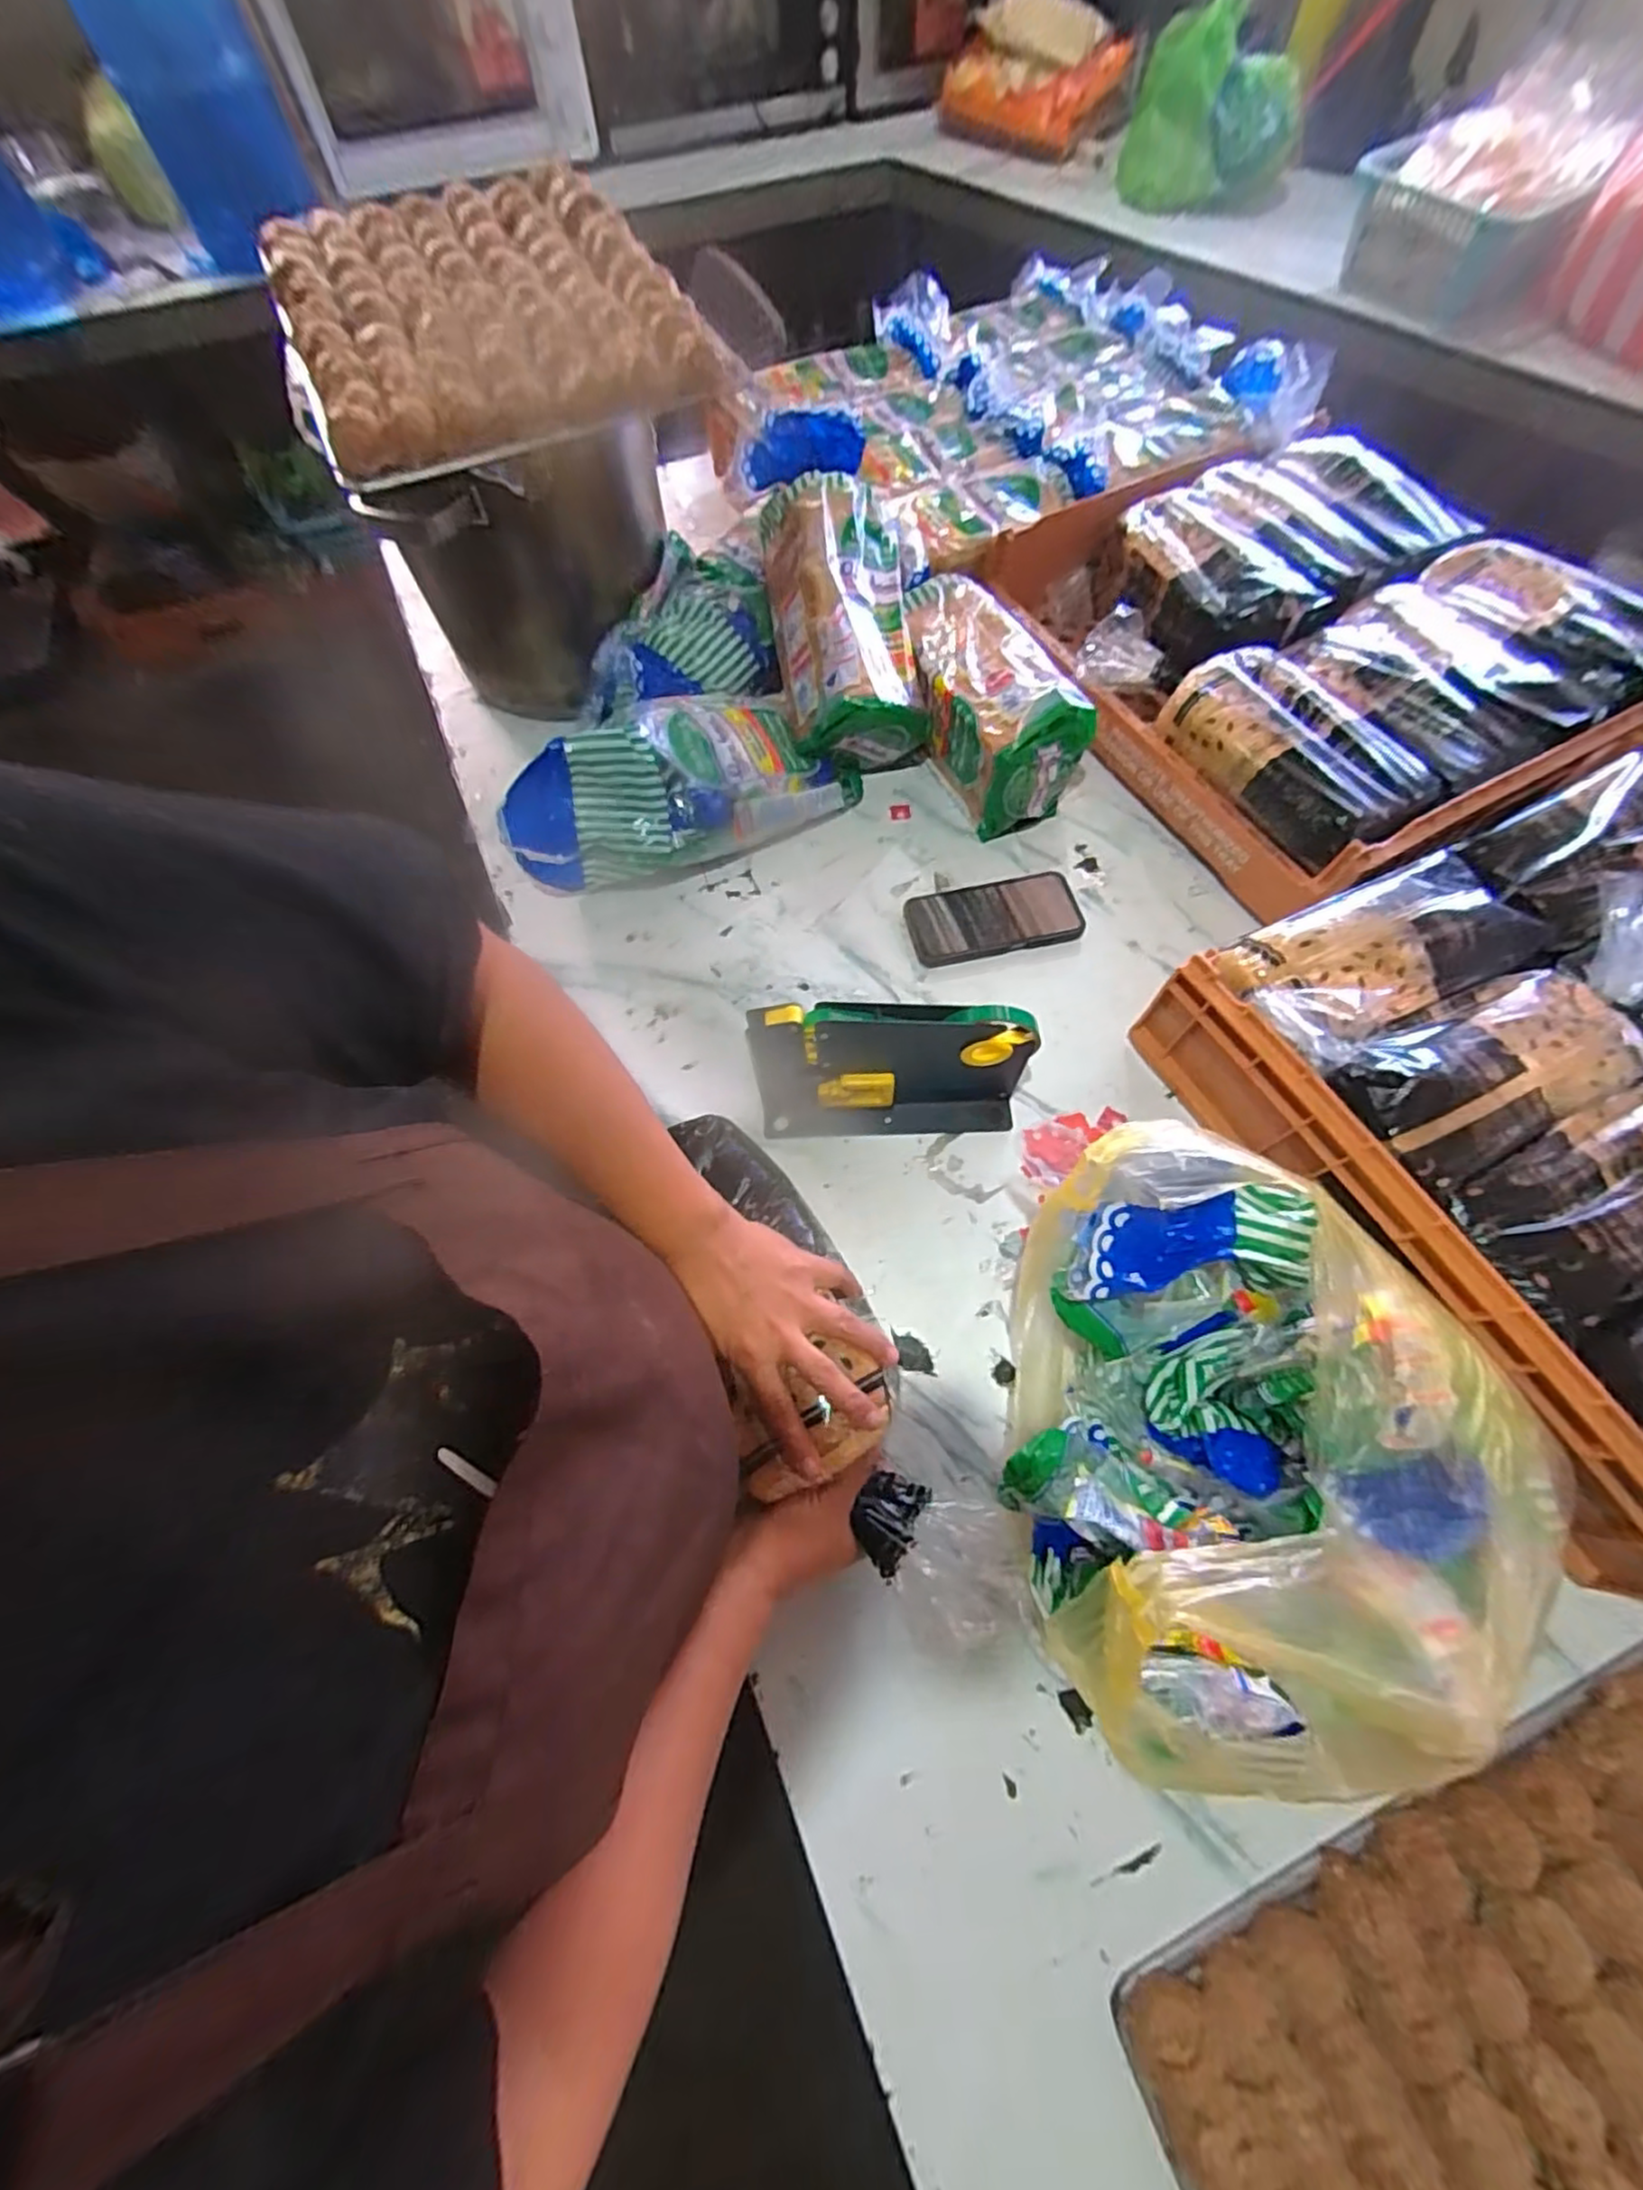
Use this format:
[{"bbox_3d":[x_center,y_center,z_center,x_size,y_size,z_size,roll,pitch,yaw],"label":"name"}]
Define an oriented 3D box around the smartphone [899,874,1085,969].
[{"bbox_3d":[0.169,-0.176,0.712,0.164,0.010,0.079,-11,66,-3],"label":"smartphone"}]

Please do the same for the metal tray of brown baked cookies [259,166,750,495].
[{"bbox_3d":[-0.297,-0.673,0.612,0.337,0.040,0.442,-29,69,-10],"label":"metal tray of brown baked cookies"}]

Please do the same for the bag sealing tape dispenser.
[{"bbox_3d":[0.055,-0.014,0.573,0.215,0.147,0.047,-1,66,1],"label":"bag sealing tape dispenser"}]

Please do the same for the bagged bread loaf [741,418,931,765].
[{"bbox_3d":[0.019,-0.521,0.746,0.148,0.088,0.340,-11,85,-3],"label":"bagged bread loaf"}]

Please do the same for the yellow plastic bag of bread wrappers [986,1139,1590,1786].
[{"bbox_3d":[0.260,0.208,0.424,0.283,0.214,0.290,10,67,6],"label":"yellow plastic bag of bread wrappers"}]

